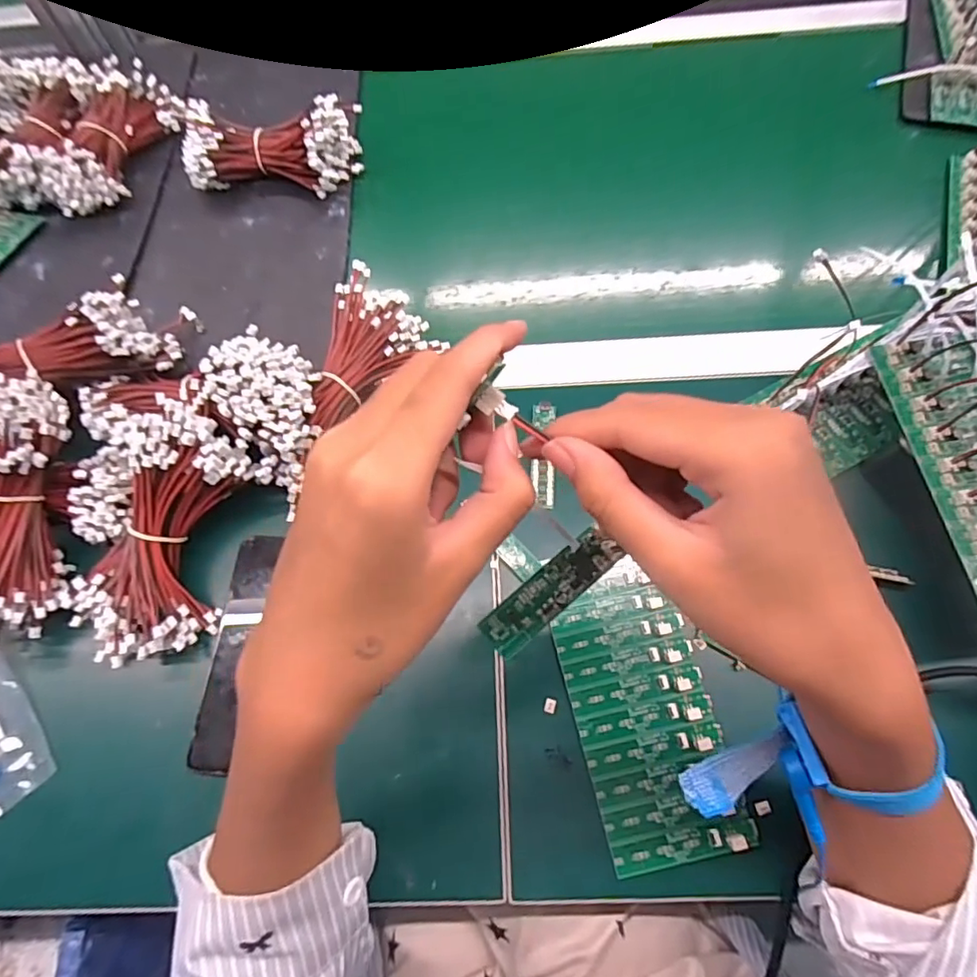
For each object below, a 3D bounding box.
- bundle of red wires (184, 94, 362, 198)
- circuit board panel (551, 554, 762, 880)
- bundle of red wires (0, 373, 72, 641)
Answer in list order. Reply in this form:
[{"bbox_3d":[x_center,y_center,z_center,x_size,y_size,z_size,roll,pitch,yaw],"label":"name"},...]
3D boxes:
[{"bbox_3d":[-0.211,-0.338,0.547,0.158,0.058,0.079,-1,66,3],"label":"bundle of red wires"},{"bbox_3d":[0.096,0.138,0.354,0.083,0.013,0.170,-13,66,-2],"label":"circuit board panel"},{"bbox_3d":[-0.332,0.013,0.381,0.070,0.072,0.186,4,90,5],"label":"bundle of red wires"}]

